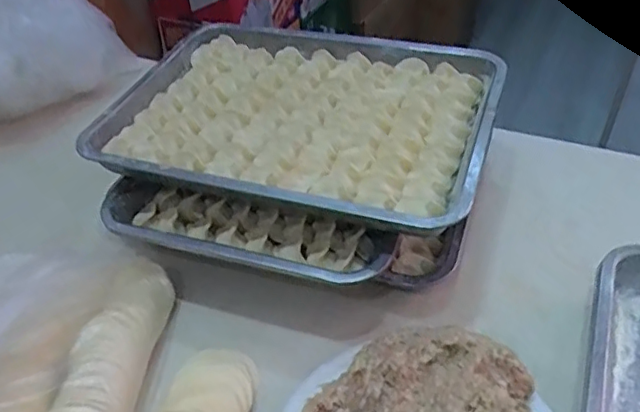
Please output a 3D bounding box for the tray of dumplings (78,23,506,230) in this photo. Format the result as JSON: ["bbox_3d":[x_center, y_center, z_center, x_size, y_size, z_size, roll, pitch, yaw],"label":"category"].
[{"bbox_3d":[-0.018,-0.110,0.641,0.398,0.033,0.321,13,45,17],"label":"tray of dumplings"}]

